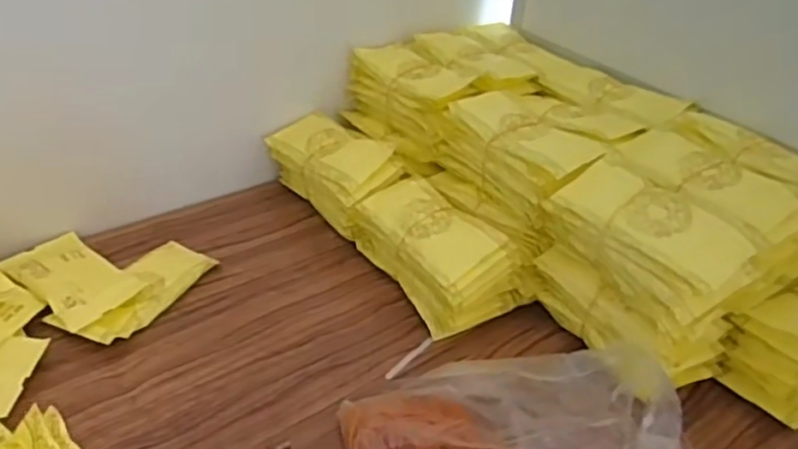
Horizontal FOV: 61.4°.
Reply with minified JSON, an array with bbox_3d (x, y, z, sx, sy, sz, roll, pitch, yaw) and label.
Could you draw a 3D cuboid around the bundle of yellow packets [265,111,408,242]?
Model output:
[{"bbox_3d":[-0.079,-0.069,0.849,0.094,0.090,0.182,-24,44,-35],"label":"bundle of yellow packets"}]

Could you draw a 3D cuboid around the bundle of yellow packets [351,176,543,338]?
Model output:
[{"bbox_3d":[0.047,0.024,0.741,0.118,0.090,0.178,-17,40,-29],"label":"bundle of yellow packets"}]

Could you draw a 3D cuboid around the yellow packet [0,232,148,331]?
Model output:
[{"bbox_3d":[-0.350,0.052,0.716,0.172,0.013,0.084,29,41,30],"label":"yellow packet"}]

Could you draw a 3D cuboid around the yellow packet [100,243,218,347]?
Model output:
[{"bbox_3d":[-0.269,0.068,0.710,0.073,0.016,0.159,17,36,17],"label":"yellow packet"}]

